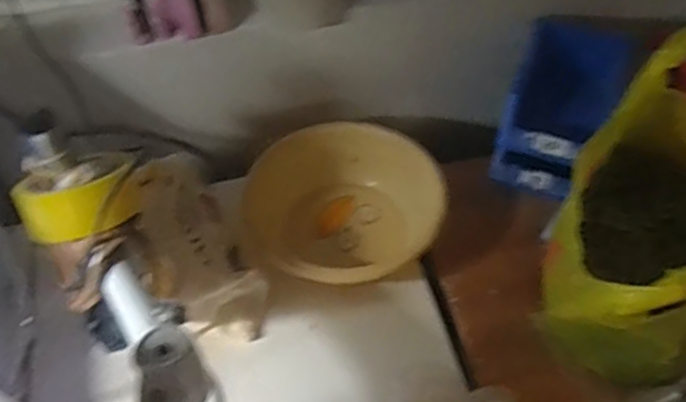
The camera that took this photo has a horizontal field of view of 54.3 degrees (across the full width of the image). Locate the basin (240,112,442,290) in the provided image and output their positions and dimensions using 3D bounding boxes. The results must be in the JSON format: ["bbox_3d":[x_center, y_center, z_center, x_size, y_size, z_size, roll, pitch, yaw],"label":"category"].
[{"bbox_3d":[-0.006,0.009,0.797,0.215,0.090,0.237,-34,57,-23],"label":"basin"}]

